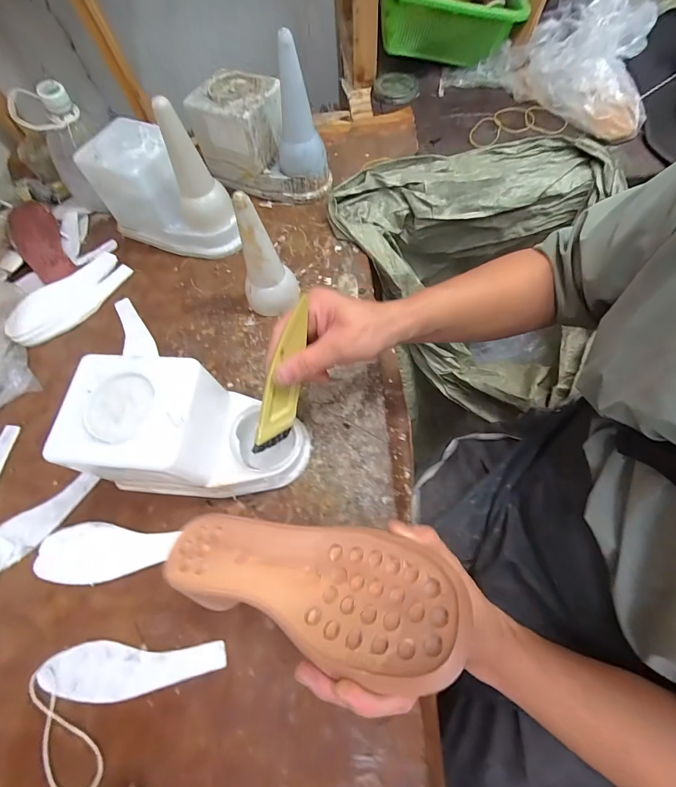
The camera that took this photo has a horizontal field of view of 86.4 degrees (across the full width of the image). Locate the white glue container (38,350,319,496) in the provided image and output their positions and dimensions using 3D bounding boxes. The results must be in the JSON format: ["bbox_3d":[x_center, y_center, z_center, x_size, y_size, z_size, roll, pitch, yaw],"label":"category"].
[{"bbox_3d":[-0.135,0.044,0.346,0.193,0.116,0.110,8,66,7],"label":"white glue container"}]

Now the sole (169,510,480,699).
[{"bbox_3d":[-0.032,0.135,0.267,0.236,0.034,0.081,2,64,26],"label":"sole"}]

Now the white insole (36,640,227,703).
[{"bbox_3d":[-0.183,0.244,0.319,0.165,0.005,0.043,-6,65,1],"label":"white insole"}]

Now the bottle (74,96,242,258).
[{"bbox_3d":[-0.237,-0.275,0.476,0.196,0.150,0.109,37,73,18],"label":"bottle"}]

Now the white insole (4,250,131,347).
[{"bbox_3d":[-0.365,-0.132,0.486,0.062,0.024,0.163,30,71,16],"label":"white insole"}]

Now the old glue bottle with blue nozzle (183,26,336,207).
[{"bbox_3d":[-0.109,-0.380,0.513,0.198,0.151,0.093,28,70,15],"label":"old glue bottle with blue nozzle"}]

